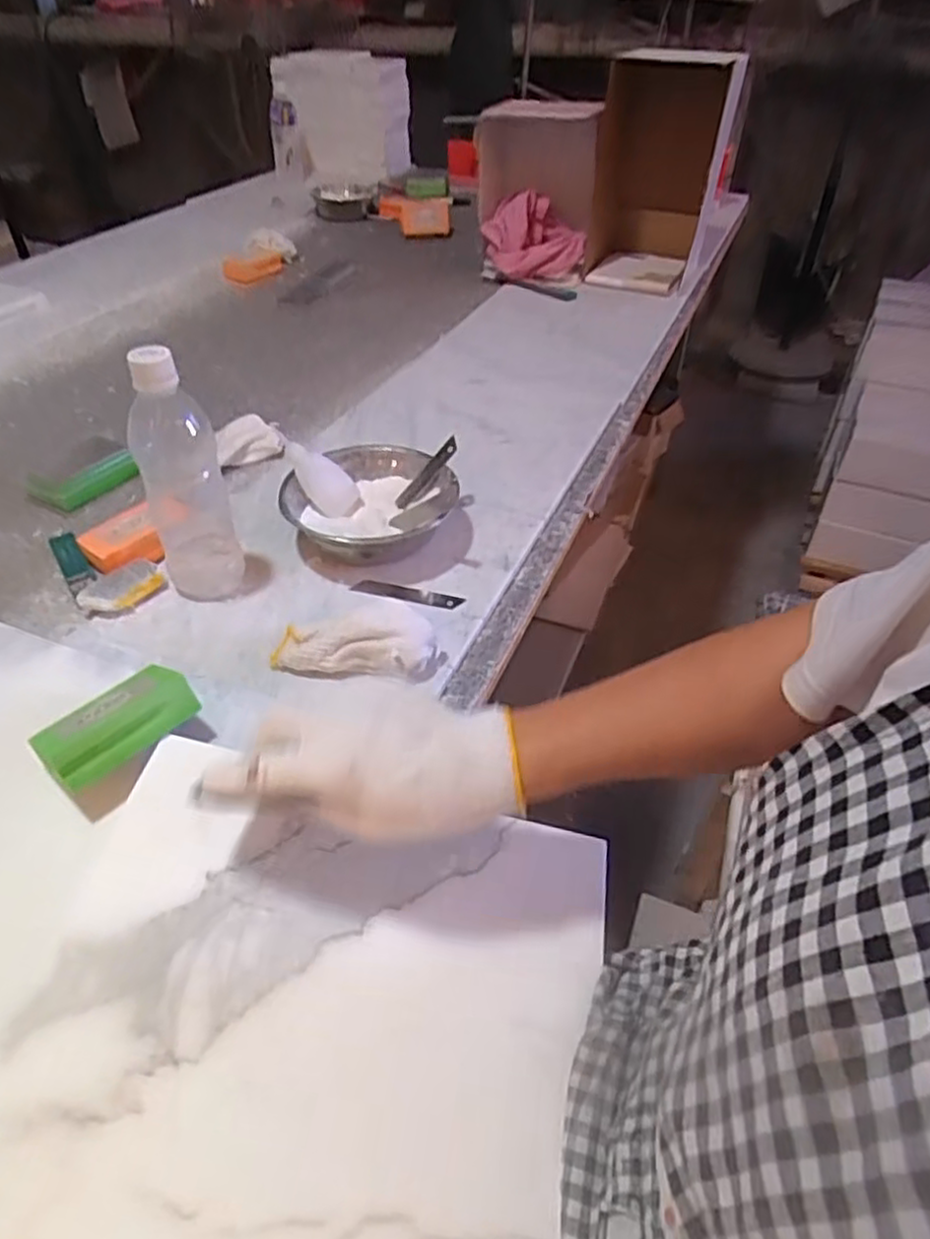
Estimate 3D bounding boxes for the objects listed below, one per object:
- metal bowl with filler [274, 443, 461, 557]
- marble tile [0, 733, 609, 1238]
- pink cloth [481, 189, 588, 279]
[{"bbox_3d":[-0.090,-0.106,0.692,0.155,0.054,0.150,2,43,-2],"label":"metal bowl with filler"},{"bbox_3d":[-0.080,0.218,0.375,0.291,0.015,0.293,14,44,-1],"label":"marble tile"},{"bbox_3d":[0.119,-0.632,1.226,0.157,0.127,0.123,-16,46,-16],"label":"pink cloth"}]

